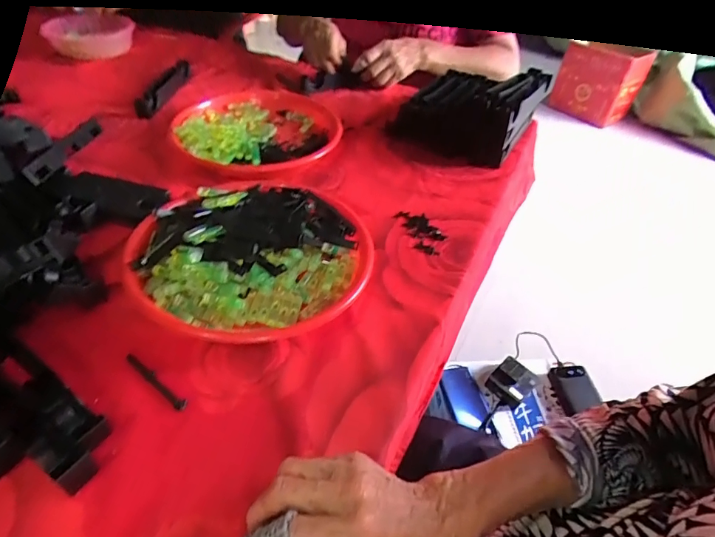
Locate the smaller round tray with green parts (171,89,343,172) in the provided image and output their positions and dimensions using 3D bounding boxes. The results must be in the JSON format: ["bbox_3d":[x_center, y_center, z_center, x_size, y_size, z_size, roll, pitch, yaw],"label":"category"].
[{"bbox_3d":[-0.154,-0.212,0.668,0.236,0.048,0.241,1,44,-1],"label":"smaller round tray with green parts"}]

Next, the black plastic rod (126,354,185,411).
[{"bbox_3d":[-0.174,0.096,0.379,0.078,0.004,0.009,30,49,25],"label":"black plastic rod"}]

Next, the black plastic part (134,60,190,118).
[{"bbox_3d":[-0.326,-0.306,0.744,0.021,0.038,0.165,8,44,6],"label":"black plastic part"}]

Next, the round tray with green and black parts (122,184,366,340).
[{"bbox_3d":[-0.115,-0.020,0.468,0.229,0.056,0.233,2,44,-2],"label":"round tray with green and black parts"}]

